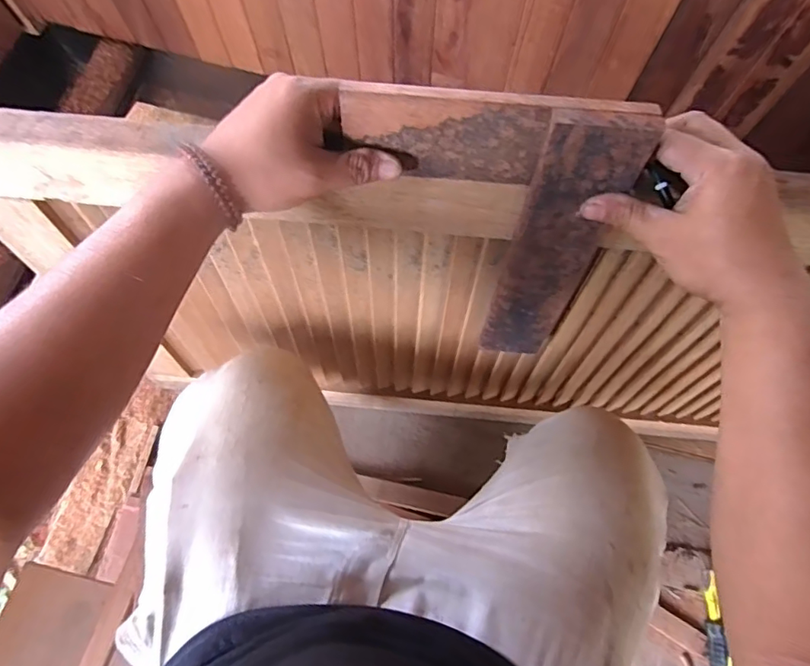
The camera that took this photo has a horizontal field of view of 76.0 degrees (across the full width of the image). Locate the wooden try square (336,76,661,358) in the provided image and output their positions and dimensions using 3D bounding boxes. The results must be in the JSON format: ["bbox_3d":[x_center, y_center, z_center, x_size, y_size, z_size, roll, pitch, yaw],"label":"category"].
[{"bbox_3d":[0.062,-0.071,0.438,0.187,0.296,0.029,12,64,7],"label":"wooden try square"}]

